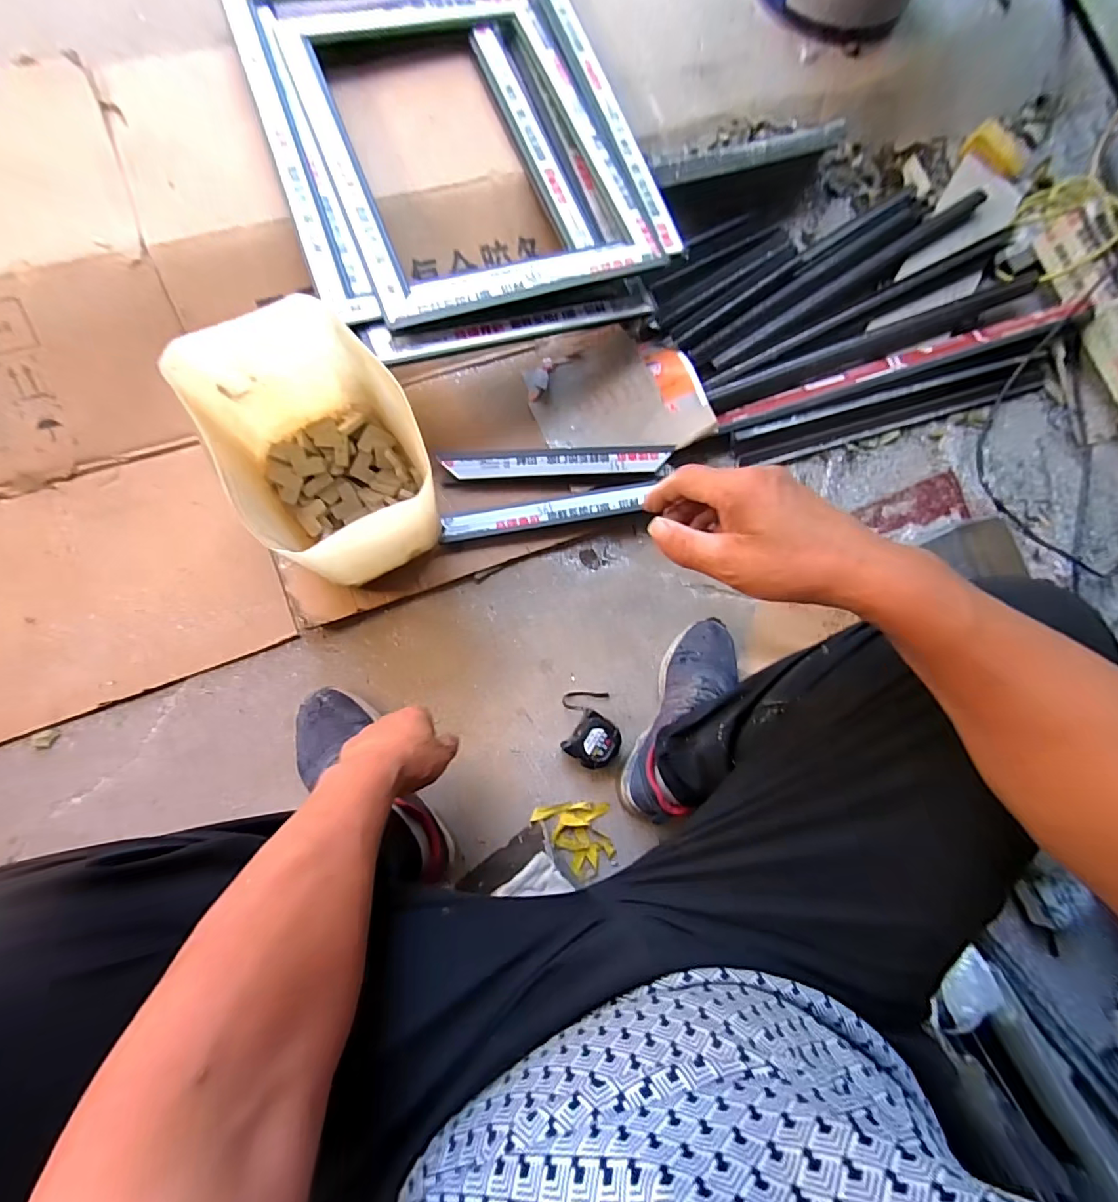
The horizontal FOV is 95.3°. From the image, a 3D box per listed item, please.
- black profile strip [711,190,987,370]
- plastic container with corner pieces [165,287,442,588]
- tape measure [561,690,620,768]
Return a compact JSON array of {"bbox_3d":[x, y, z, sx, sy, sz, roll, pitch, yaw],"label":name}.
[{"bbox_3d":[0.477,-0.530,0.832,0.575,0.024,0.036,-34,91,-9],"label":"black profile strip"},{"bbox_3d":[-0.259,-0.155,0.583,0.175,0.225,0.239,-30,90,-9],"label":"plastic container with corner pieces"},{"bbox_3d":[0.043,0.177,0.706,0.077,0.045,0.097,-4,86,-8],"label":"tape measure"}]

